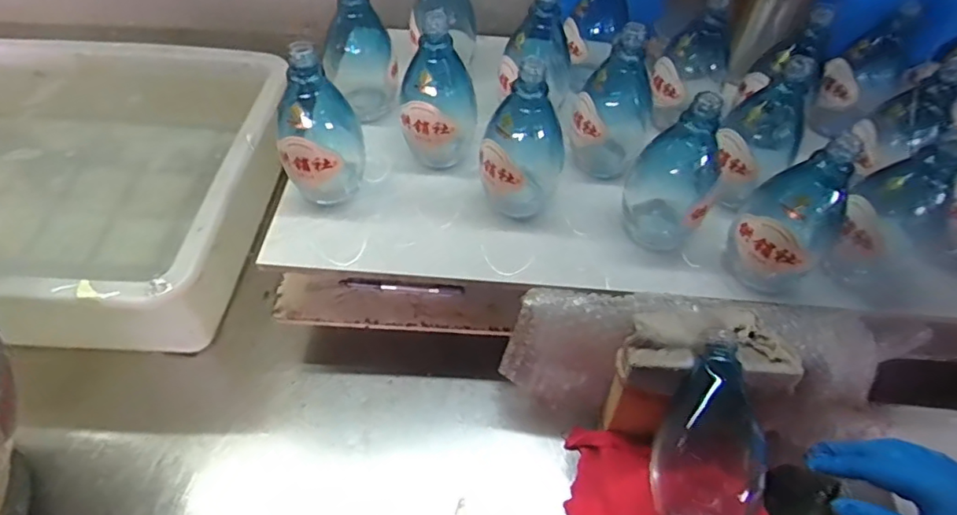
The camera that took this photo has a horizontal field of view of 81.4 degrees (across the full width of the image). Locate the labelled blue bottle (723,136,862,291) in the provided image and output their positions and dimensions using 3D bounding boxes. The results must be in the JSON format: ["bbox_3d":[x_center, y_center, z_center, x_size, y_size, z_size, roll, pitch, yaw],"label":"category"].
[{"bbox_3d":[0.255,-0.035,0.447,0.071,0.144,0.076,34,58,21],"label":"labelled blue bottle"}]

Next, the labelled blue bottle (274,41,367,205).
[{"bbox_3d":[-0.137,-0.109,0.476,0.061,0.139,0.058,1,52,-2],"label":"labelled blue bottle"}]

